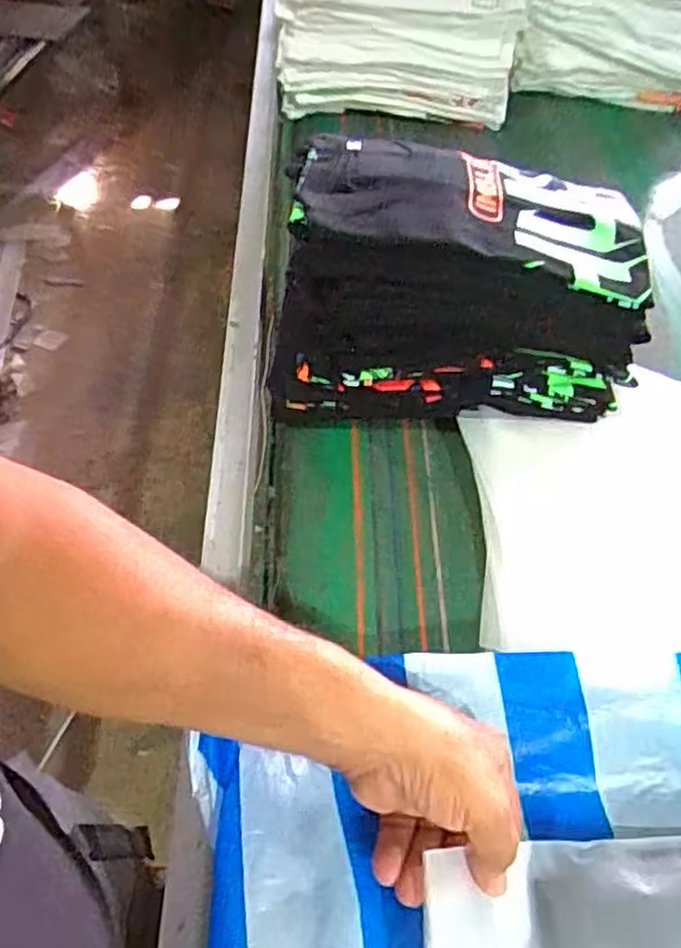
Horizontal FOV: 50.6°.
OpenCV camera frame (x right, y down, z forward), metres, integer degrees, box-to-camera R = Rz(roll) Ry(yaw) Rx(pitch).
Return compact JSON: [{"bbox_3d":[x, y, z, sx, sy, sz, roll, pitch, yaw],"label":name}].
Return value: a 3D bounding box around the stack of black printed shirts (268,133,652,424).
[{"bbox_3d":[0.101,-0.154,0.620,0.303,0.179,0.181,4,54,-1],"label":"stack of black printed shirts"}]

